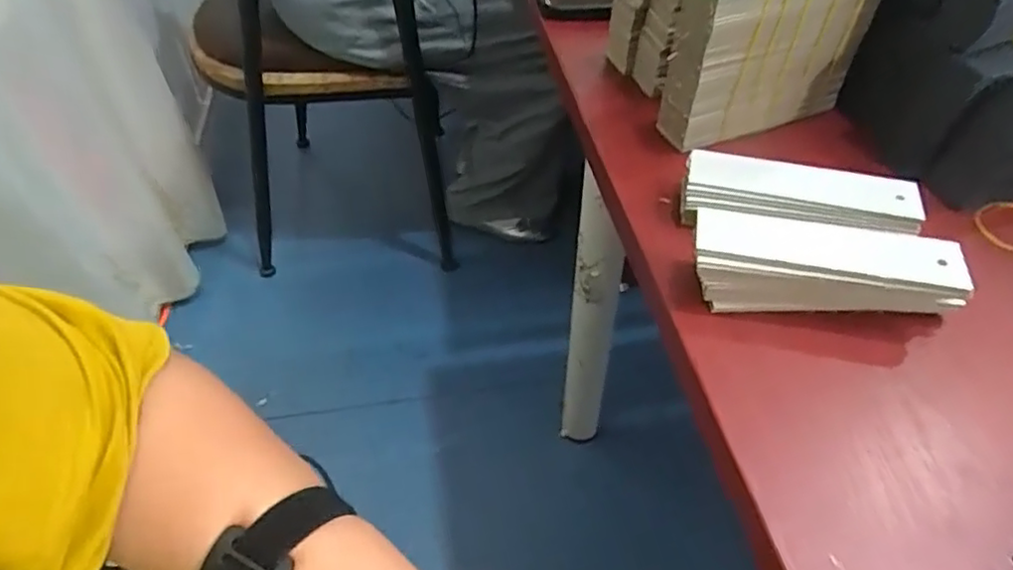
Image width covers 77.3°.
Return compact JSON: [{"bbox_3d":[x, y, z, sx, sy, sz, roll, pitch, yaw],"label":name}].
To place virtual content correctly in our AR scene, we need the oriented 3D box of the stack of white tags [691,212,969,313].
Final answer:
[{"bbox_3d":[0.161,-0.007,0.327,0.129,0.041,0.036,8,49,7],"label":"stack of white tags"}]

